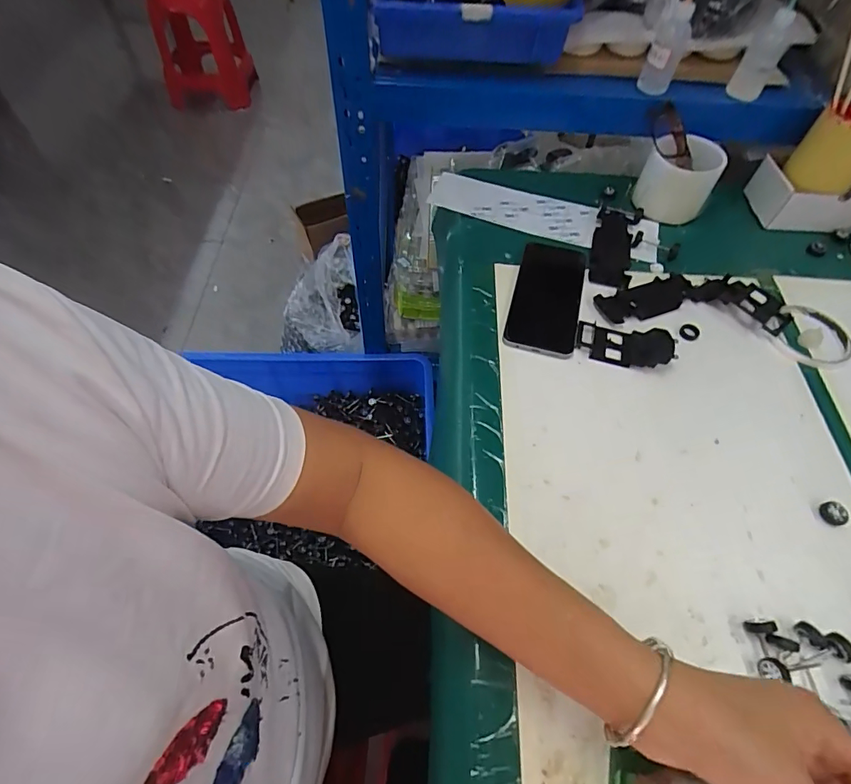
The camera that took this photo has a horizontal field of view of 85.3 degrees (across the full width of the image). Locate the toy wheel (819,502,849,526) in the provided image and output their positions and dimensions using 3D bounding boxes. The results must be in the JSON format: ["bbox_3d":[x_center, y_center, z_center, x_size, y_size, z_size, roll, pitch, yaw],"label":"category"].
[{"bbox_3d":[0.353,0.105,0.398,0.023,0.007,0.020,-14,59,-10],"label":"toy wheel"}]

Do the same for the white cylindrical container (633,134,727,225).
[{"bbox_3d":[0.321,-0.267,0.593,0.088,0.079,0.076,29,61,16],"label":"white cylindrical container"}]

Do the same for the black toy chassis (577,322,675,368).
[{"bbox_3d":[0.208,-0.052,0.482,0.092,0.016,0.047,9,58,4],"label":"black toy chassis"}]

